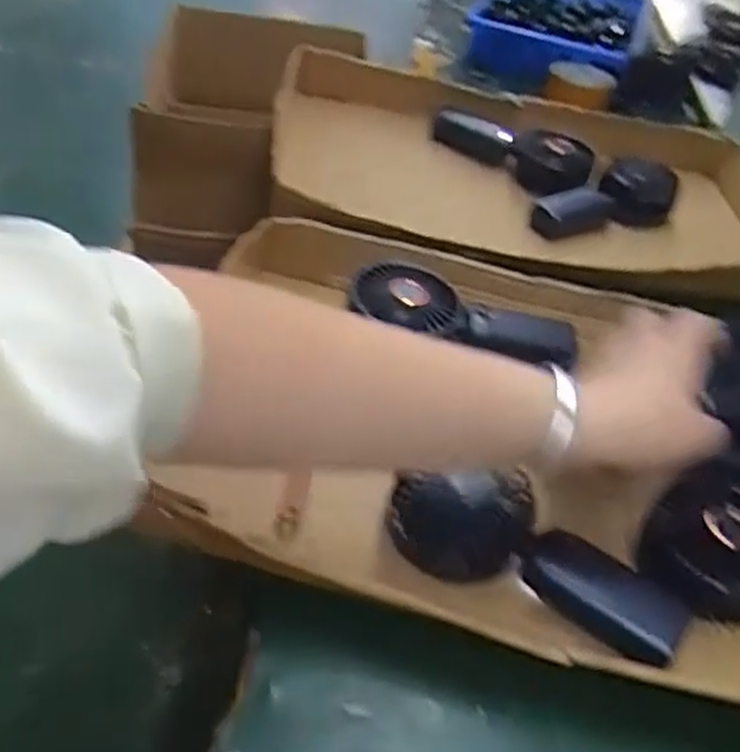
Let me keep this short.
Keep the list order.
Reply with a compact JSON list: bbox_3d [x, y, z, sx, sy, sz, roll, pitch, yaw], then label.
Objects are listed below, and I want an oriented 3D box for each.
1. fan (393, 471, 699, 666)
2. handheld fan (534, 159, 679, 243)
[{"bbox_3d":[0.094,0.111,0.465,0.178,0.038,0.081,34,79,13],"label":"fan"},{"bbox_3d":[0.248,-0.185,0.809,0.165,0.060,0.051,-10,46,-22],"label":"handheld fan"}]

